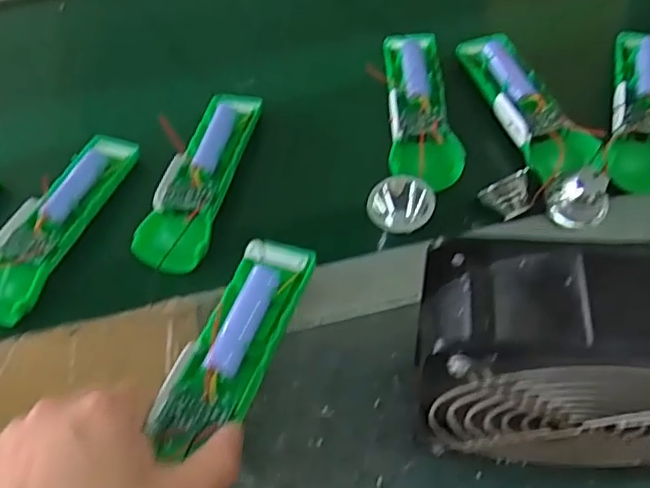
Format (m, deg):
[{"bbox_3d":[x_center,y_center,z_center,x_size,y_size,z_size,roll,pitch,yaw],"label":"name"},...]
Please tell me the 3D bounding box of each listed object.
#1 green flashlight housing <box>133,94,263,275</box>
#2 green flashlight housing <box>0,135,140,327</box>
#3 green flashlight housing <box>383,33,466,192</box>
[{"bbox_3d":[-0.094,-0.050,0.468,0.050,0.020,0.167,11,59,11],"label":"green flashlight housing"},{"bbox_3d":[-0.202,-0.019,0.463,0.050,0.022,0.166,17,61,15],"label":"green flashlight housing"},{"bbox_3d":[0.075,-0.109,0.487,0.051,0.029,0.145,-2,58,4],"label":"green flashlight housing"}]

